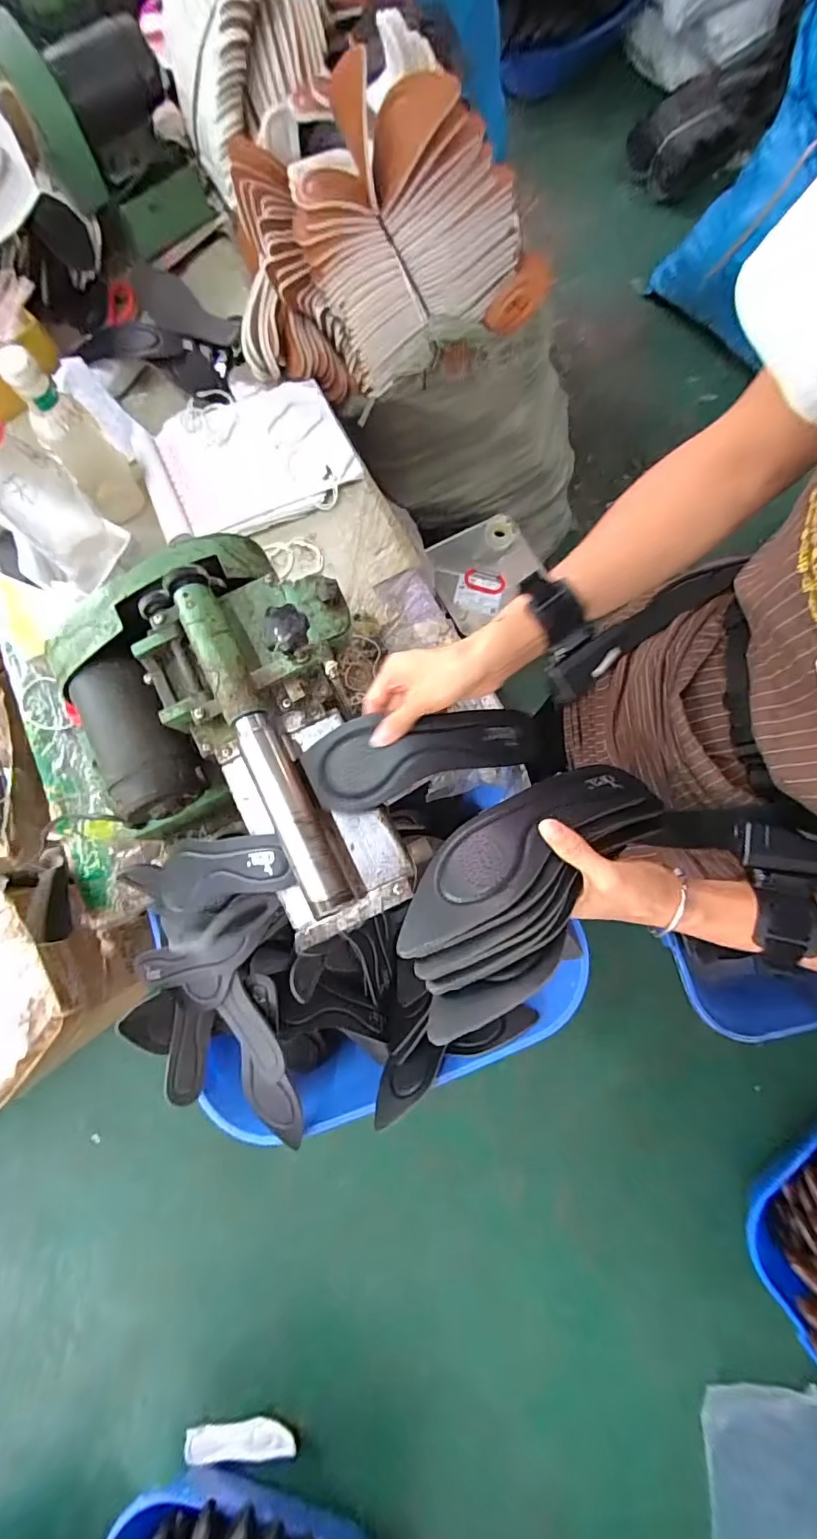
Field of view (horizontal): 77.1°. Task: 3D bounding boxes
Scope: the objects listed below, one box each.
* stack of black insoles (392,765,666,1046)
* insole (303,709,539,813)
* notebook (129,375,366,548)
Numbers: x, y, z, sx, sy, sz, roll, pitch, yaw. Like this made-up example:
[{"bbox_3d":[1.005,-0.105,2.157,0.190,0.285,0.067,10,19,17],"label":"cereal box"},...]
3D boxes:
[{"bbox_3d":[0.086,0.071,0.374,0.101,0.046,0.239,44,66,10],"label":"stack of black insoles"},{"bbox_3d":[0.013,-0.017,0.455,0.202,0.023,0.074,-12,78,-1],"label":"insole"},{"bbox_3d":[-0.250,-0.481,0.788,0.305,0.028,0.237,-25,78,-4],"label":"notebook"}]

